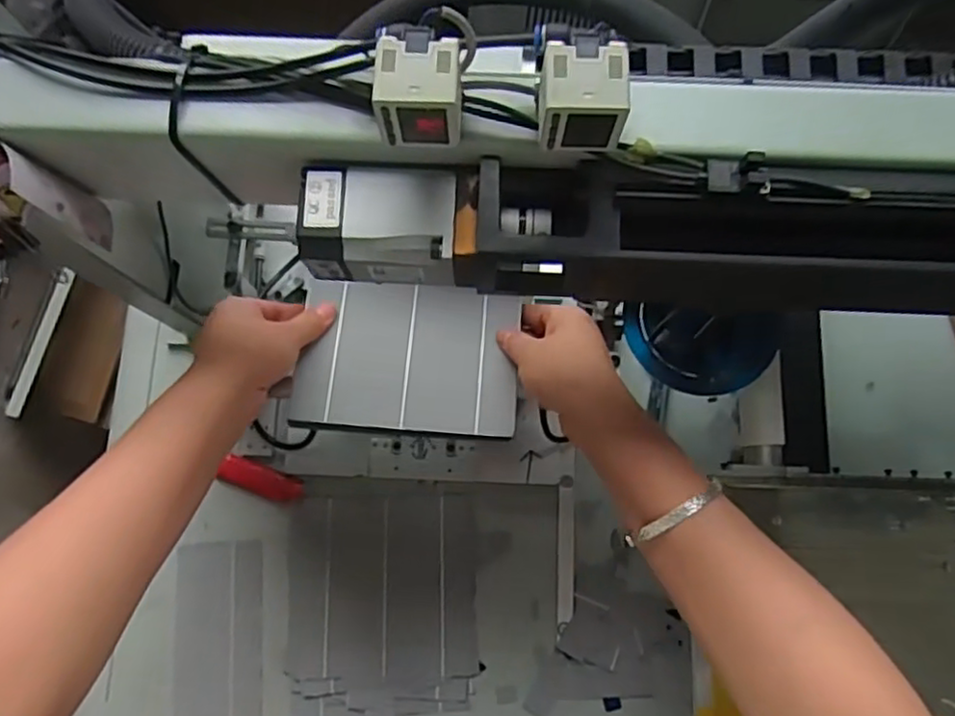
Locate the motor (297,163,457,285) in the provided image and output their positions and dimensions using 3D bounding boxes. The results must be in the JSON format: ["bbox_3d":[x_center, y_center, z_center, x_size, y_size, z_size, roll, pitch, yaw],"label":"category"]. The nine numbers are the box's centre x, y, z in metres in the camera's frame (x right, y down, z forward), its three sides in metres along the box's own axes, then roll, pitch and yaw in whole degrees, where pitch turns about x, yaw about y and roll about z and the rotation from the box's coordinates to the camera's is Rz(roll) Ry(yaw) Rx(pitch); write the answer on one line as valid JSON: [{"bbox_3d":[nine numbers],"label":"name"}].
[{"bbox_3d":[-0.043,-0.060,0.313,0.066,0.035,0.045,0,79,0],"label":"motor"}]

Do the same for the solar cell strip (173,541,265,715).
[{"bbox_3d":[-0.232,0.248,0.626,0.077,0.006,0.157,-2,81,-1],"label":"solar cell strip"}]

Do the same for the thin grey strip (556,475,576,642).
[{"bbox_3d":[0.082,0.180,0.636,0.016,0.010,0.139,2,79,1],"label":"thin grey strip"}]

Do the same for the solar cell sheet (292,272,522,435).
[{"bbox_3d":[-0.047,-0.002,0.497,0.149,0.006,0.107,4,72,0],"label":"solar cell sheet"}]

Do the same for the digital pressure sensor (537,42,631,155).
[{"bbox_3d":[0.039,-0.098,0.261,0.032,0.028,0.028,0,79,0],"label":"digital pressure sensor"}]

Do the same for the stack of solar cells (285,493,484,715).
[{"bbox_3d":[-0.085,0.223,0.629,0.166,0.005,0.192,-2,79,0],"label":"stack of solar cells"}]

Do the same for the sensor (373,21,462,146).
[{"bbox_3d":[-0.021,-0.100,0.259,0.030,0.024,0.033,-1,79,0],"label":"sensor"}]

